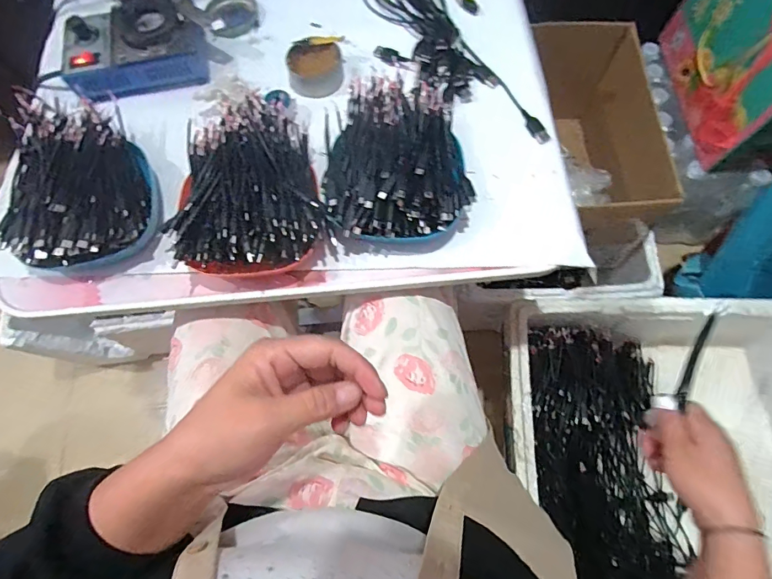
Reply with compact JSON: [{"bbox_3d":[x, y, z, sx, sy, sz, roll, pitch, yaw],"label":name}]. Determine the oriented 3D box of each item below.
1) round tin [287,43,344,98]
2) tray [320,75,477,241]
[{"bbox_3d":[-0.082,-0.258,0.509,0.061,0.028,0.058,0,72,1],"label":"round tin"},{"bbox_3d":[0.006,-0.133,0.436,0.135,0.060,0.172,-9,72,-1],"label":"tray"}]

